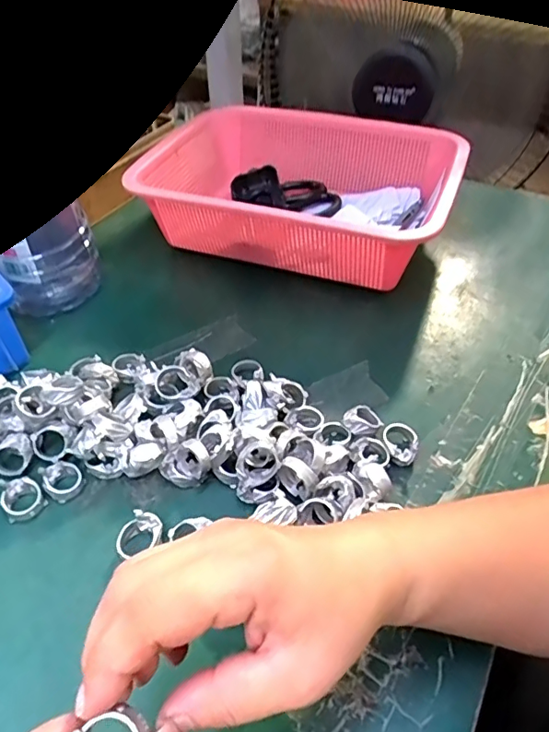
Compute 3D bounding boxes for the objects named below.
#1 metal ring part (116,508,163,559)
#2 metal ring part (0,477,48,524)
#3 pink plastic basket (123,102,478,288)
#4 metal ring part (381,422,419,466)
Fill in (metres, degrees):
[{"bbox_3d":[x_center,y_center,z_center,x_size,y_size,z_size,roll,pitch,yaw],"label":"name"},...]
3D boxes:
[{"bbox_3d":[-0.082,0.102,0.315,0.028,0.018,0.023,-21,48,-18],"label":"metal ring part"},{"bbox_3d":[-0.164,0.085,0.337,0.024,0.014,0.027,-26,50,-22],"label":"metal ring part"},{"bbox_3d":[0.030,-0.174,0.532,0.290,0.094,0.206,19,49,19],"label":"pink plastic basket"},{"bbox_3d":[0.085,0.053,0.356,0.023,0.017,0.028,8,46,9],"label":"metal ring part"}]

